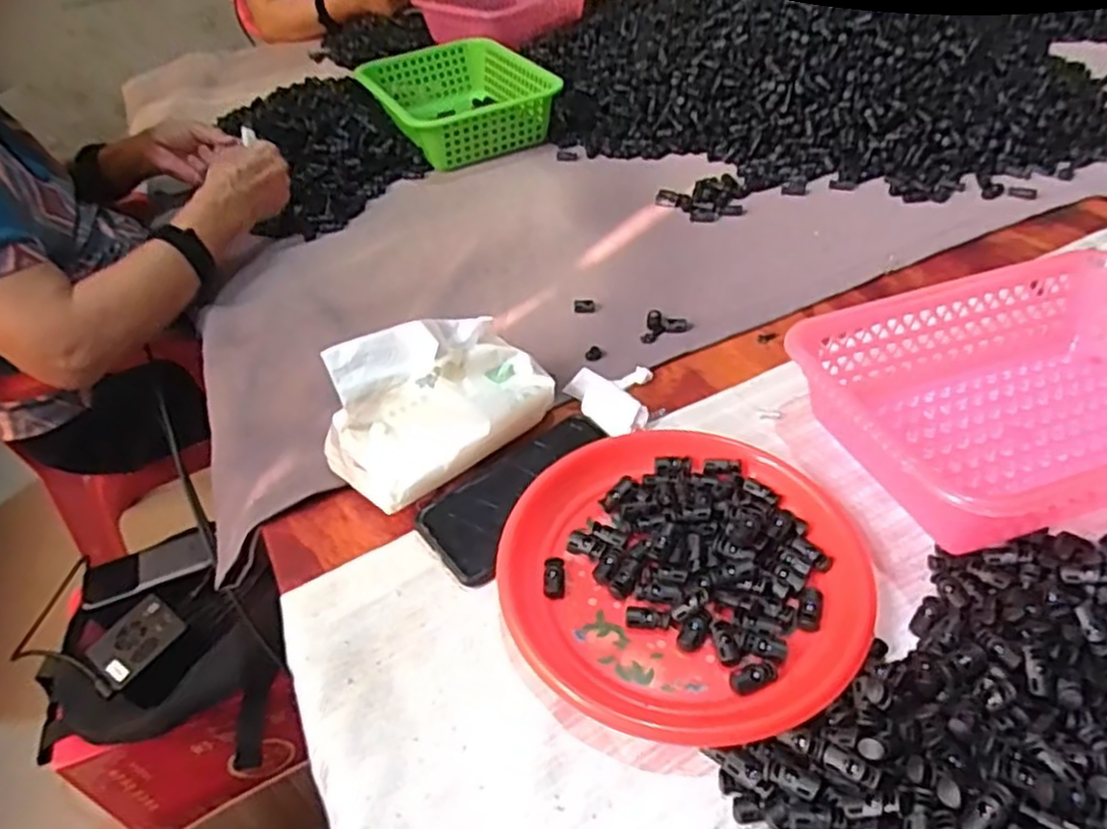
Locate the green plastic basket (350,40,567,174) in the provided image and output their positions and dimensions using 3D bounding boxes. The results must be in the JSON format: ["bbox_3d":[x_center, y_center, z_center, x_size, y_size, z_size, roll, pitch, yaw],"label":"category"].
[{"bbox_3d":[-0.124,-0.447,1.057,0.236,0.077,0.253,-21,45,-15],"label":"green plastic basket"}]

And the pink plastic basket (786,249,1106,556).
[{"bbox_3d":[0.341,-0.017,0.543,0.296,0.077,0.210,-13,44,-6],"label":"pink plastic basket"}]

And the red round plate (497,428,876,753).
[{"bbox_3d":[0.084,0.098,0.488,0.223,0.028,0.218,-4,44,3],"label":"red round plate"}]

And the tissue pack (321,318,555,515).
[{"bbox_3d":[-0.088,-0.011,0.568,0.167,0.099,0.087,-32,49,-24],"label":"tissue pack"}]

